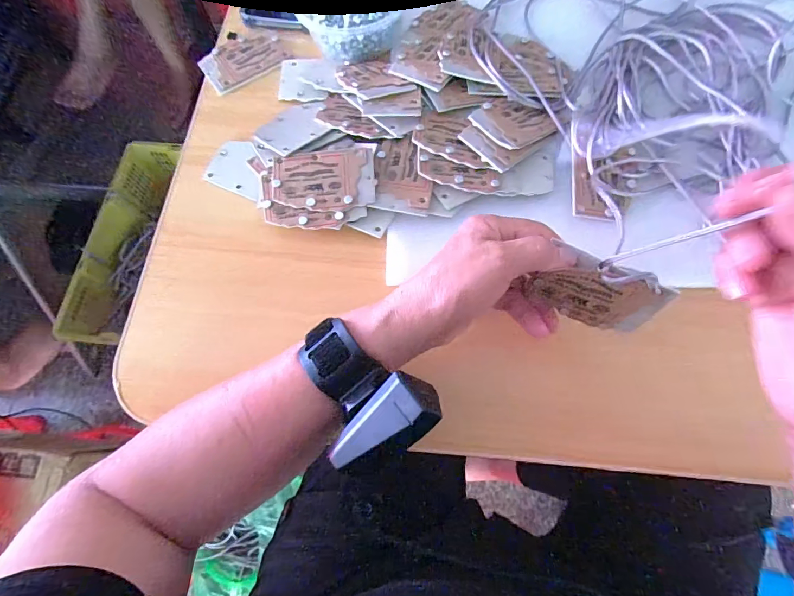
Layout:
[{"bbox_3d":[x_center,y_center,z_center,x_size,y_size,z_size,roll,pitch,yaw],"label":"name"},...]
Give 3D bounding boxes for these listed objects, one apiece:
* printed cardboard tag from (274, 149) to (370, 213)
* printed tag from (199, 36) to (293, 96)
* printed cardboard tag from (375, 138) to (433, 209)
[{"bbox_3d":[-0.065,-0.098,0.344,0.077,0.007,0.052,-2,71,0],"label":"printed cardboard tag"},{"bbox_3d":[-0.158,-0.245,0.424,0.083,0.004,0.058,-34,76,-12],"label":"printed tag"},{"bbox_3d":[0.004,-0.106,0.350,0.044,0.006,0.069,-6,71,-2],"label":"printed cardboard tag"}]

